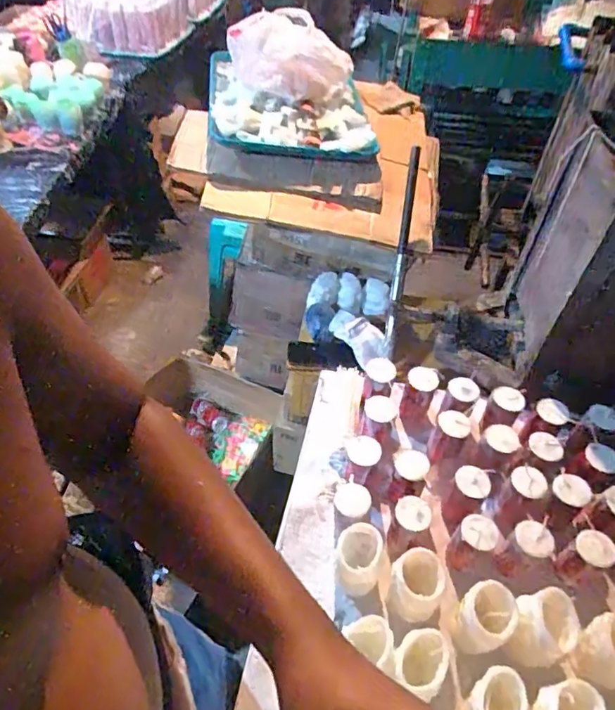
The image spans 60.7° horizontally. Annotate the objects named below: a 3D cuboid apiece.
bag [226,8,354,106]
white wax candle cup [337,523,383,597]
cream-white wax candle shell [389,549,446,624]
[{"bbox_3d":[-0.034,-0.636,1.108,0.254,0.153,0.191,1,48,1],"label":"bag"},{"bbox_3d":[0.071,0.276,0.717,0.064,0.078,0.068,13,49,11],"label":"white wax candle cup"},{"bbox_3d":[0.141,0.303,0.690,0.068,0.067,0.074,17,50,14],"label":"cream-white wax candle shell"}]

